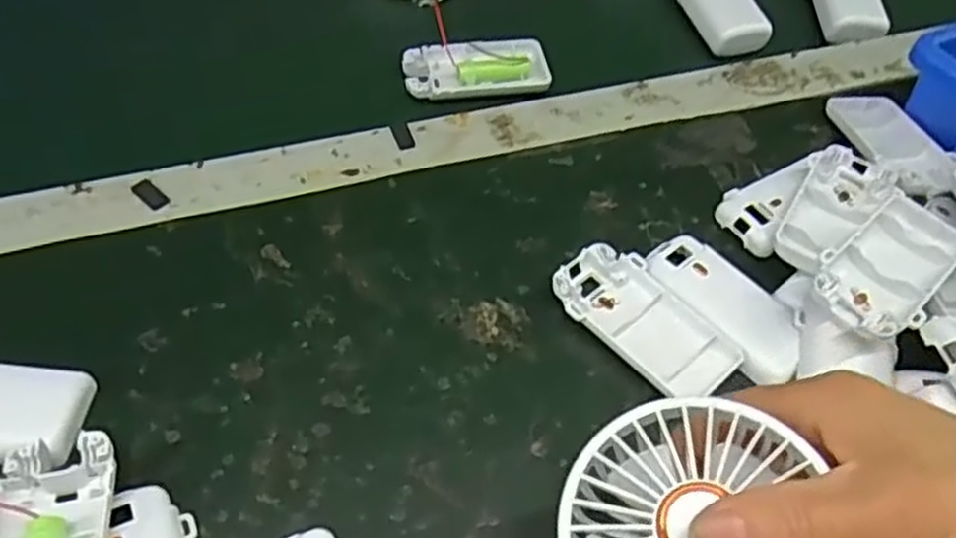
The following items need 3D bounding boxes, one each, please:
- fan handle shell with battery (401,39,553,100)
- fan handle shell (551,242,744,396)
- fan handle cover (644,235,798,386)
[{"bbox_3d":[-0.001,-0.135,0.524,0.095,0.015,0.045,-4,52,-7],"label":"fan handle shell with battery"},{"bbox_3d":[0.081,0.026,0.387,0.049,0.015,0.093,-35,61,-27],"label":"fan handle shell"},{"bbox_3d":[0.127,0.018,0.397,0.044,0.015,0.089,-28,58,-24],"label":"fan handle cover"}]

